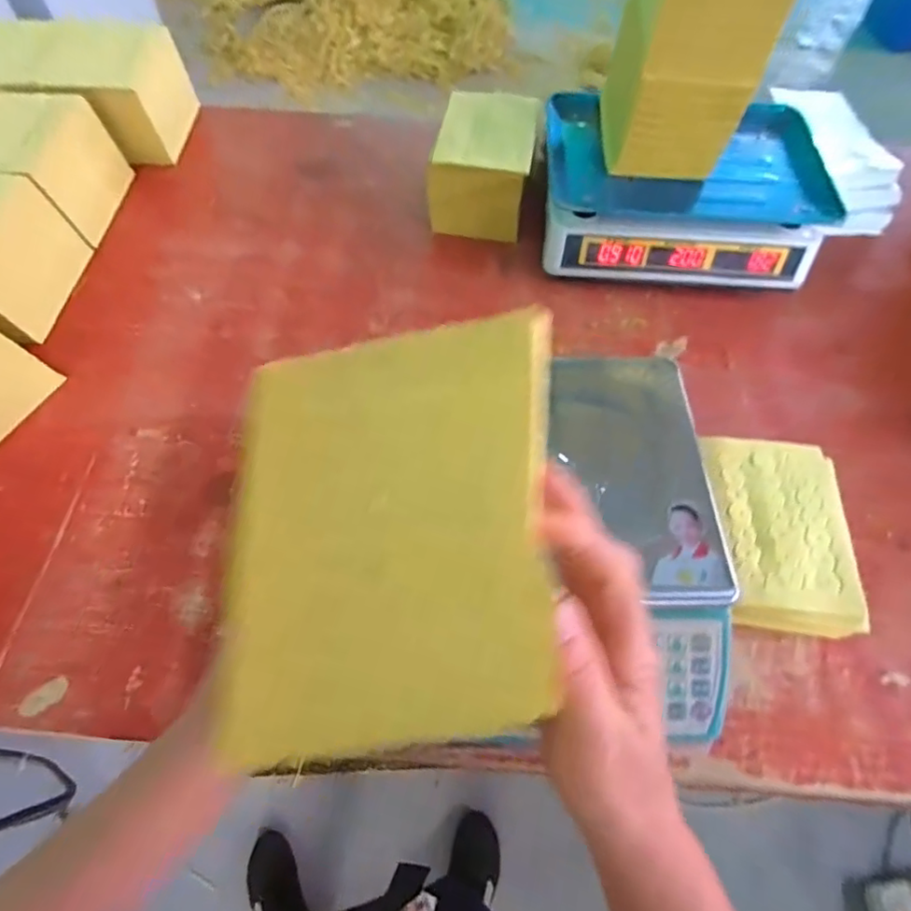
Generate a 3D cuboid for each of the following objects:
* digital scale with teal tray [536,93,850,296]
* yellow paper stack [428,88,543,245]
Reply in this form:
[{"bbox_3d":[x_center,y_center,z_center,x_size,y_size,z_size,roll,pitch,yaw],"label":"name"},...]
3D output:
[{"bbox_3d":[0.274,-0.329,0.700,0.321,0.111,0.236,7,60,3],"label":"digital scale with teal tray"},{"bbox_3d":[0.043,-0.381,0.728,0.122,0.113,0.169,9,60,4],"label":"yellow paper stack"}]

